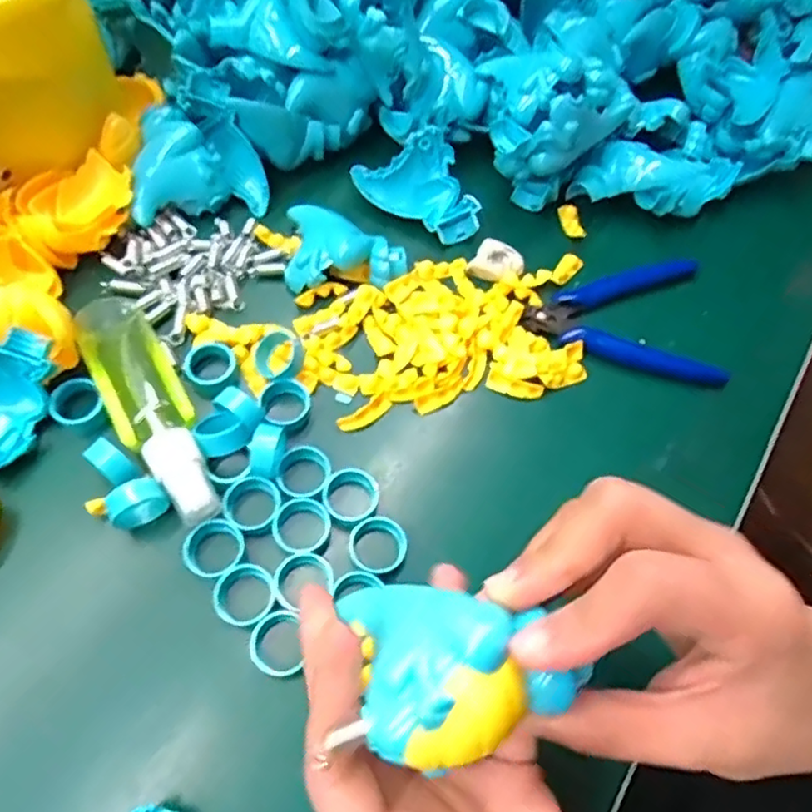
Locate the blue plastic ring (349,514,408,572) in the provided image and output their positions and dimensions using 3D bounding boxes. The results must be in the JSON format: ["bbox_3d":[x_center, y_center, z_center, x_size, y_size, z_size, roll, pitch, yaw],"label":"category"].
[{"bbox_3d":[-0.013,0.065,0.288,0.026,0.011,0.026,1,63,-2],"label":"blue plastic ring"}]

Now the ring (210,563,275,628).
[{"bbox_3d":[-0.070,0.084,0.274,0.025,0.014,0.025,1,63,-2],"label":"ring"}]

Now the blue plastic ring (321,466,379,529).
[{"bbox_3d":[-0.027,0.043,0.297,0.026,0.012,0.027,1,63,-2],"label":"blue plastic ring"}]

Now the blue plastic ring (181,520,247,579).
[{"bbox_3d":[-0.086,0.065,0.281,0.026,0.014,0.026,1,63,-2],"label":"blue plastic ring"}]

